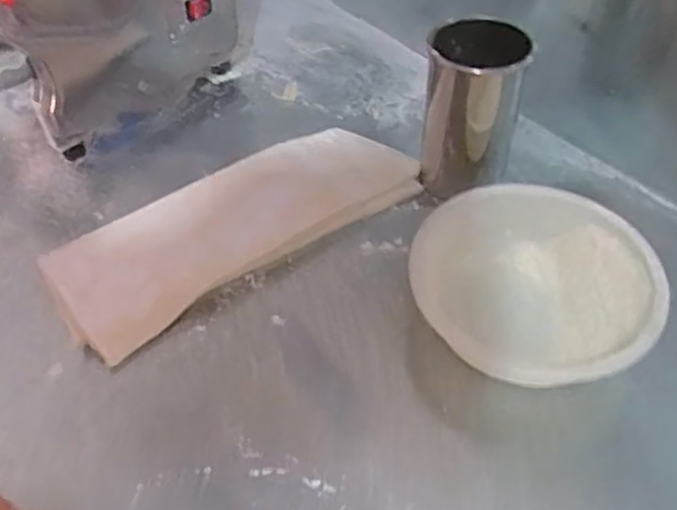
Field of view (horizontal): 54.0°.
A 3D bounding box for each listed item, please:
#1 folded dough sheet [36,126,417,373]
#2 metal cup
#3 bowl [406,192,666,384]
[{"bbox_3d":[-0.094,-0.035,0.638,0.351,0.022,0.138,-30,53,-24],"label":"folded dough sheet"},{"bbox_3d":[0.126,-0.136,0.636,0.084,0.151,0.086,-1,47,1],"label":"metal cup"},{"bbox_3d":[0.160,0.027,0.545,0.183,0.067,0.183,-1,47,1],"label":"bowl"}]

